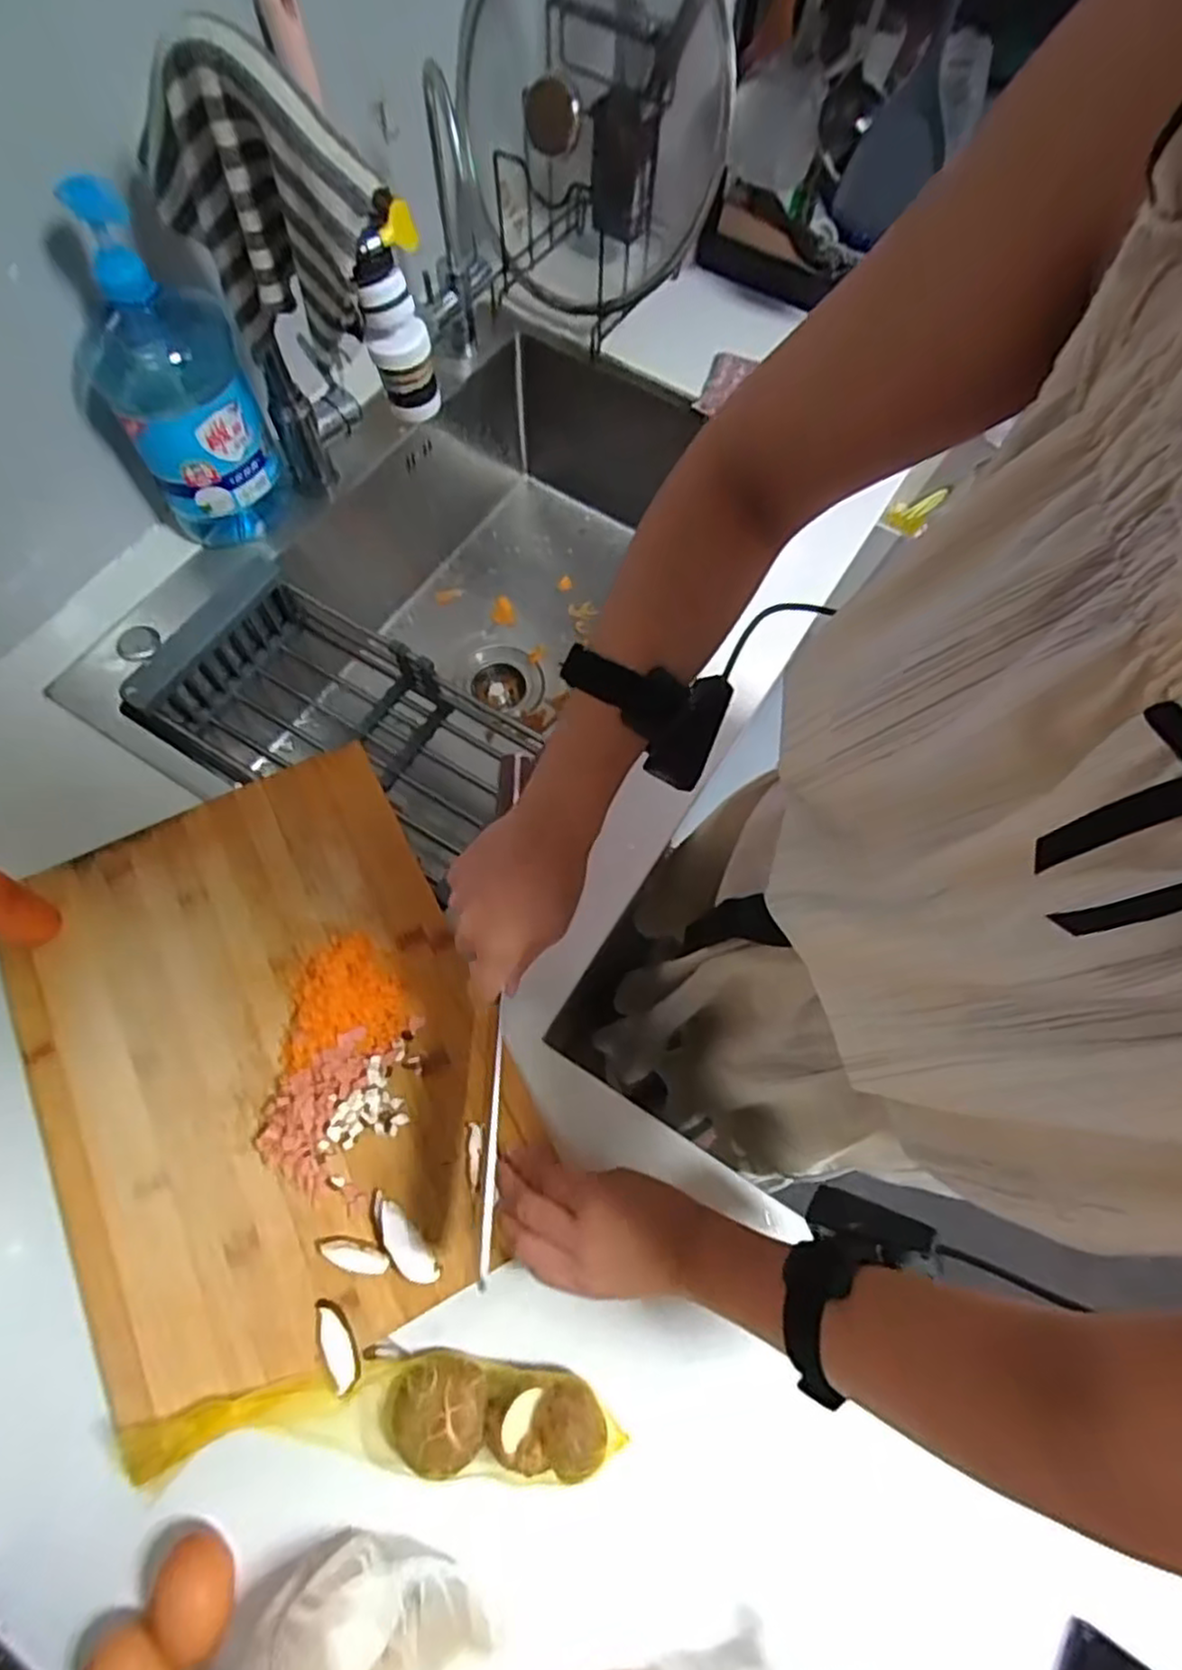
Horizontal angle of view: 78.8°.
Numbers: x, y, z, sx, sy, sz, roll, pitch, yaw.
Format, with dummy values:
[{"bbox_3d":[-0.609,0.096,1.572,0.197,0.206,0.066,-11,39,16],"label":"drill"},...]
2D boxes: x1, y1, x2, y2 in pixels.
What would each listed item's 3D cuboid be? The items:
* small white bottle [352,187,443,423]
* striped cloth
[{"bbox_3d":[-0.135,-0.359,0.498,0.044,0.132,0.039,-14,70,-8],"label":"small white bottle"},{"bbox_3d":[-0.226,-0.417,0.478,0.204,0.161,0.042,29,70,9],"label":"striped cloth"}]

